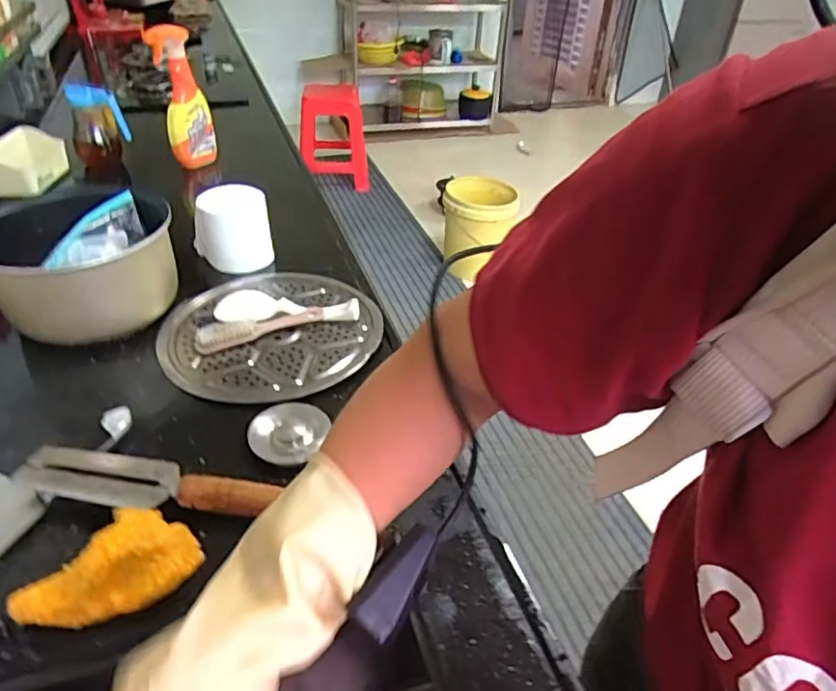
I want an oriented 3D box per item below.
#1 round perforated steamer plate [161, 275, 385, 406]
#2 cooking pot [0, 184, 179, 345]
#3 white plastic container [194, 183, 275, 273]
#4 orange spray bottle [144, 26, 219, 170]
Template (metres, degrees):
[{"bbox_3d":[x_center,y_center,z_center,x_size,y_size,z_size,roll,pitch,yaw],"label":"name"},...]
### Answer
[{"bbox_3d":[-0.193,-0.026,0.771,0.269,0.018,0.273,1,37,-1],"label":"round perforated steamer plate"},{"bbox_3d":[-0.433,-0.104,0.770,0.208,0.130,0.232,-7,38,-11],"label":"cooking pot"},{"bbox_3d":[-0.283,-0.181,0.892,0.112,0.110,0.083,-11,39,-15],"label":"white plastic container"},{"bbox_3d":[-0.464,-0.489,1.166,0.090,0.257,0.074,-10,41,-16],"label":"orange spray bottle"}]

